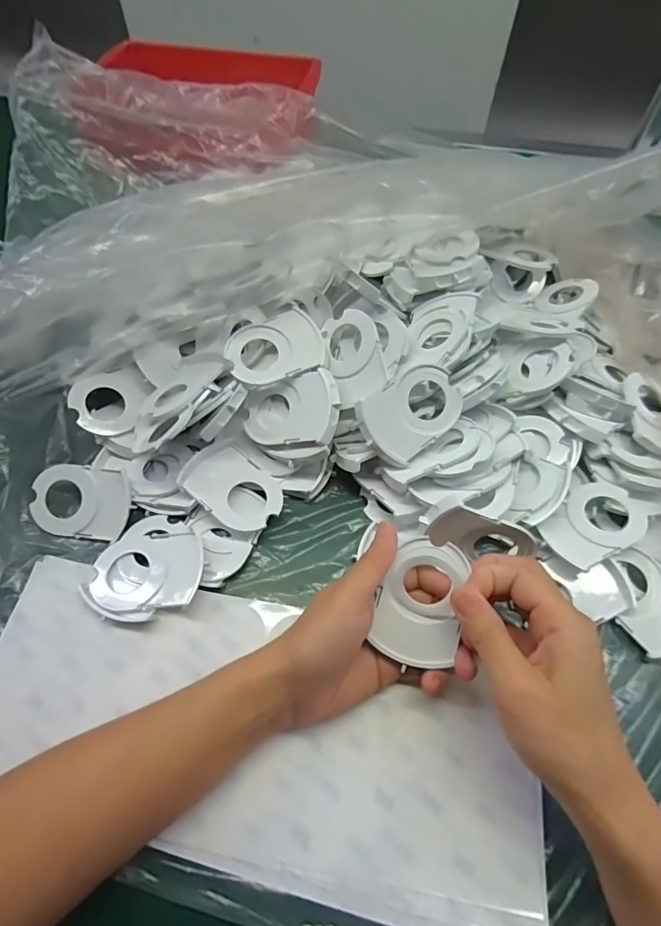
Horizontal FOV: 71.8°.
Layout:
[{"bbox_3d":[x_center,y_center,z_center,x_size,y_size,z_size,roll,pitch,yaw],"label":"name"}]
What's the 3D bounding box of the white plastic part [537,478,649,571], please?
[{"bbox_3d":[0.196,0.043,0.338,0.076,0.012,0.050,-32,64,-18],"label":"white plastic part"}]

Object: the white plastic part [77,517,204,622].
[{"bbox_3d":[-0.131,0.076,0.332,0.078,0.017,0.077,0,59,0],"label":"white plastic part"}]

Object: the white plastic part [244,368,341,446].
[{"bbox_3d":[-0.031,-0.042,0.360,0.078,0.011,0.056,-2,80,25],"label":"white plastic part"}]

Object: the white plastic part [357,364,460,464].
[{"bbox_3d":[0.062,-0.038,0.341,0.075,0.004,0.054,-33,94,-7],"label":"white plastic part"}]

